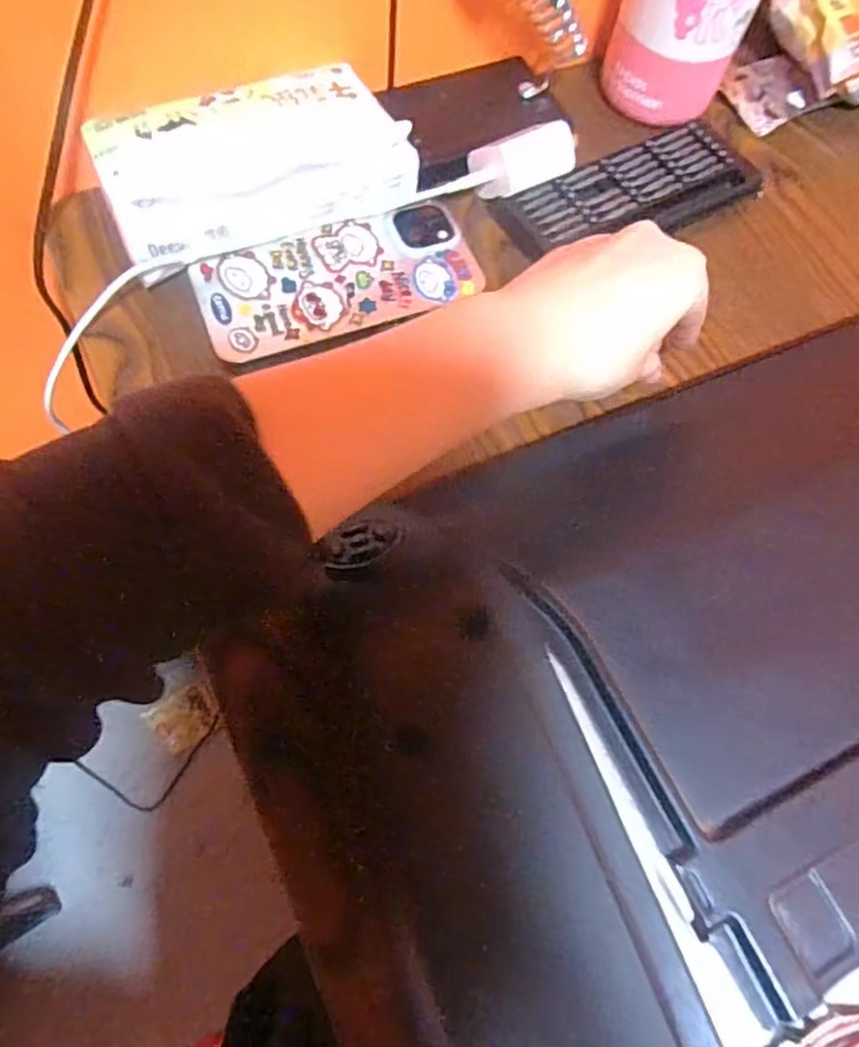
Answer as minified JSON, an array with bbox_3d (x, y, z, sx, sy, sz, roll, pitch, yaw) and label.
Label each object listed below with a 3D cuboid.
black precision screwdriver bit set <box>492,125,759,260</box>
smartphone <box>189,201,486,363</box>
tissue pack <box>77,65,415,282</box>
[{"bbox_3d":[0.112,-0.191,0.382,0.155,0.021,0.058,-24,71,-15],"label":"black precision screwdriver bit set"},{"bbox_3d":[-0.044,-0.127,0.339,0.143,0.010,0.067,-19,70,-13],"label":"smartphone"},{"bbox_3d":[-0.089,-0.180,0.336,0.149,0.044,0.081,-26,70,-15],"label":"tissue pack"}]

